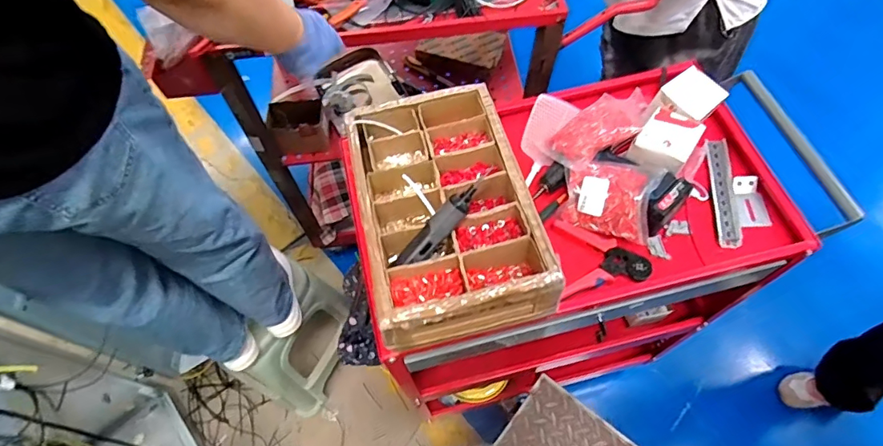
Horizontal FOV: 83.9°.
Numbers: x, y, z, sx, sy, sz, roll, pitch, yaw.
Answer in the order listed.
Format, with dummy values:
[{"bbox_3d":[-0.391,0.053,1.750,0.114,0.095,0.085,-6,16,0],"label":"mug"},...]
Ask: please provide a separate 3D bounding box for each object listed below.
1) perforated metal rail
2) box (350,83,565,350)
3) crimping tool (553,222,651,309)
[{"bbox_3d":[0.496,-0.056,0.860,0.040,0.018,0.210,5,62,5],"label":"perforated metal rail"},{"bbox_3d":[-0.001,-0.037,0.766,0.251,0.083,0.399,-13,63,-5],"label":"box"},{"bbox_3d":[0.267,0.068,0.819,0.149,0.039,0.134,3,62,3],"label":"crimping tool"}]

